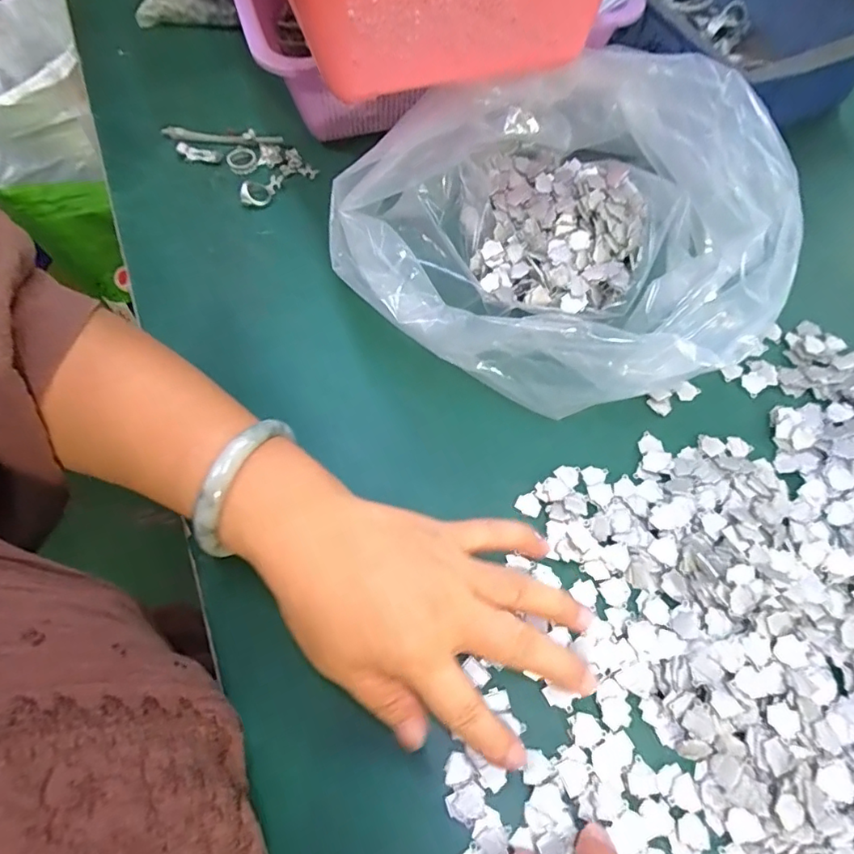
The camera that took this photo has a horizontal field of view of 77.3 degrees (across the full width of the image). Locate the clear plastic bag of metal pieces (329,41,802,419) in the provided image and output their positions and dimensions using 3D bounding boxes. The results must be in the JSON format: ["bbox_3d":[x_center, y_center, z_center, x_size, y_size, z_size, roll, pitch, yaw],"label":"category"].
[{"bbox_3d":[0.075,-0.122,0.338,0.257,0.095,0.218,-17,65,-7],"label":"clear plastic bag of metal pieces"}]

